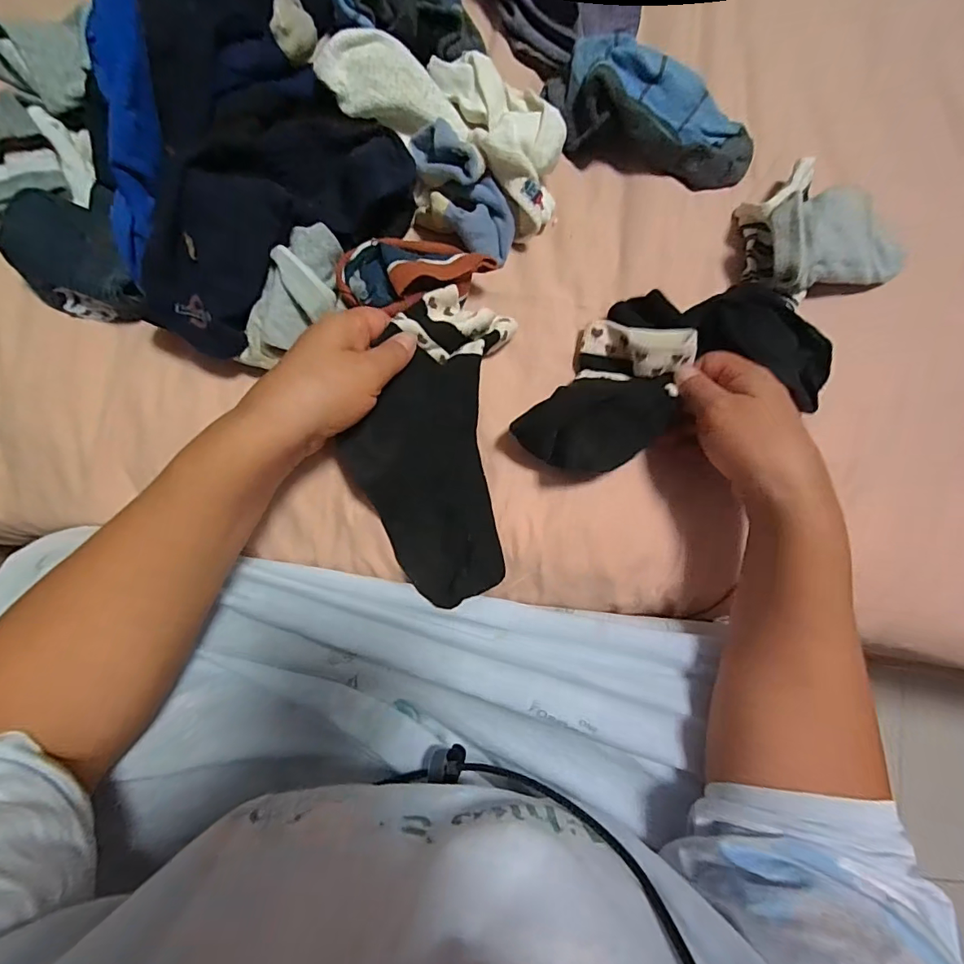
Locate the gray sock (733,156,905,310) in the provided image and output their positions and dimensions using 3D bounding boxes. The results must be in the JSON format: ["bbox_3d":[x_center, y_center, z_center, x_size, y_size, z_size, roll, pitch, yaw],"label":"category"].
[{"bbox_3d":[0.253,-0.183,0.343,0.119,0.057,0.081,-12,86,-5],"label":"gray sock"}]

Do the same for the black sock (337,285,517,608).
[{"bbox_3d":[-0.038,-0.021,0.329,0.108,0.044,0.210,1,96,-3],"label":"black sock"}]

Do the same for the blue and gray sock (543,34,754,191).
[{"bbox_3d":[0.131,-0.273,0.349,0.156,0.047,0.063,11,84,-3],"label":"blue and gray sock"}]

